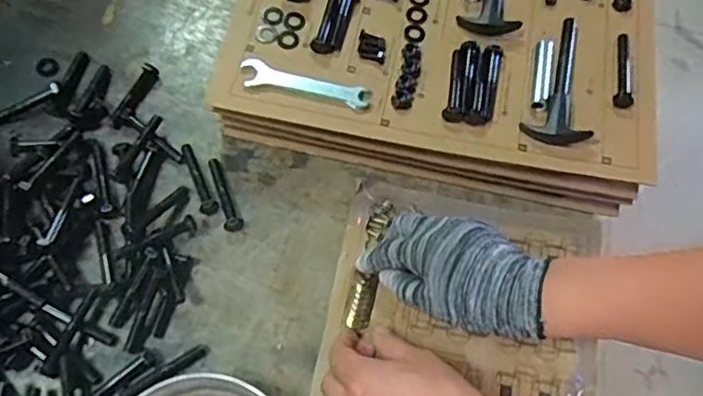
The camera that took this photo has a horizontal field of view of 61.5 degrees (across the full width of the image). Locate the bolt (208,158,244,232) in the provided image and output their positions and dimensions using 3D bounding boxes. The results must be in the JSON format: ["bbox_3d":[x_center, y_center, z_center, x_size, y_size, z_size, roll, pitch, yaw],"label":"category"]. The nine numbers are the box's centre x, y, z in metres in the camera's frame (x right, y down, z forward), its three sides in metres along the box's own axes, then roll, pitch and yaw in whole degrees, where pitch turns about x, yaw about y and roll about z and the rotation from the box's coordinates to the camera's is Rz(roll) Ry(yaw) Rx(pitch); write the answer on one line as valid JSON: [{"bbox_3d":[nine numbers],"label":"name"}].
[{"bbox_3d":[-0.116,-0.005,0.534,0.015,0.012,0.076,-20,69,-11],"label":"bolt"}]

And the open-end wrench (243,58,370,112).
[{"bbox_3d":[-0.041,-0.100,0.516,0.115,0.005,0.026,14,66,1],"label":"open-end wrench"}]

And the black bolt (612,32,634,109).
[{"bbox_3d":[0.240,-0.114,0.516,0.014,0.014,0.079,15,66,1],"label":"black bolt"}]

